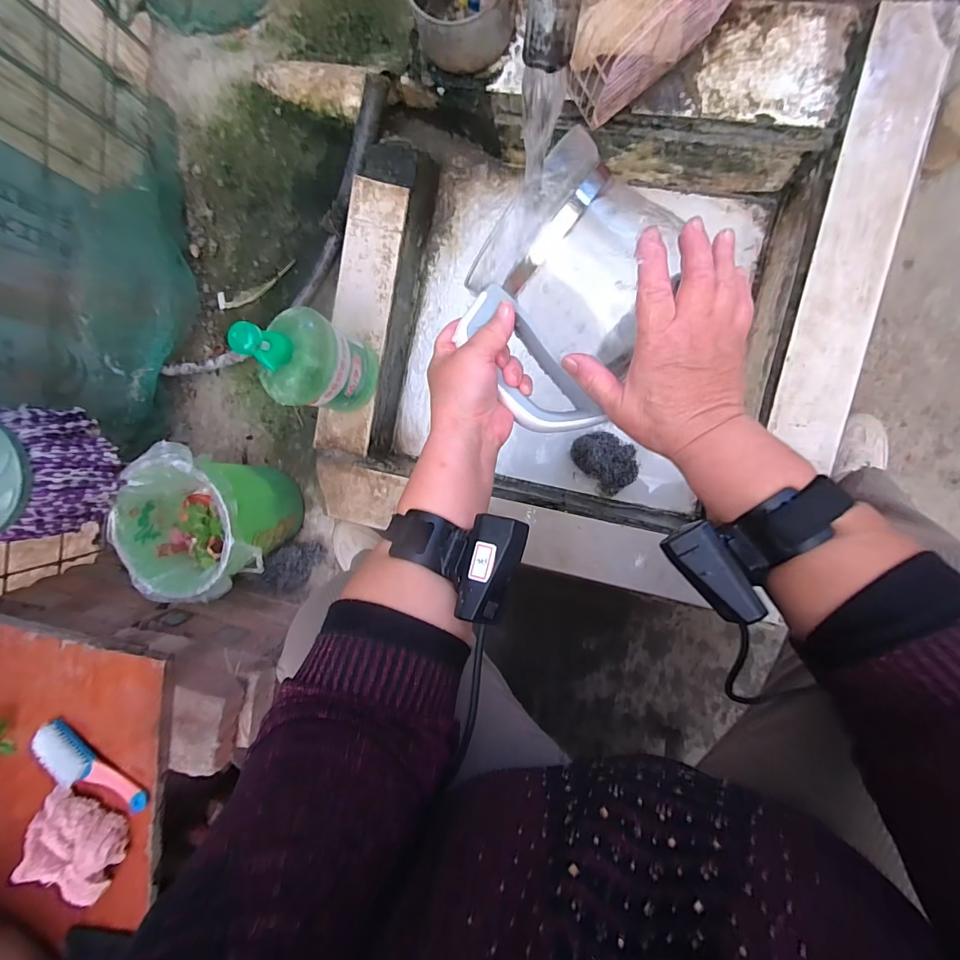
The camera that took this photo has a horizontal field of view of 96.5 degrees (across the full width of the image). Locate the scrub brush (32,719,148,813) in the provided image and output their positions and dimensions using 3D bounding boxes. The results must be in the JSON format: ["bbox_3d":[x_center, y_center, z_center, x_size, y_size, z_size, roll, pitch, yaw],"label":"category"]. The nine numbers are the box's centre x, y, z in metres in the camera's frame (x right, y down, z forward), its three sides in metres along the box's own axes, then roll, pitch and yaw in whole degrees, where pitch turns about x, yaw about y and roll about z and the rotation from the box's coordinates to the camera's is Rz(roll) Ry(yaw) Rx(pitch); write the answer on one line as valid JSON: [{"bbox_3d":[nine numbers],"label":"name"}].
[{"bbox_3d":[-0.482,0.360,0.526,0.153,0.027,0.039,39,100,2],"label":"scrub brush"}]

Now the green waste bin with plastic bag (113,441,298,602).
[{"bbox_3d":[-0.443,0.064,0.736,0.216,0.230,0.206,1,97,7],"label":"green waste bin with plastic bag"}]

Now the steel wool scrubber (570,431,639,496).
[{"bbox_3d":[0.210,-0.032,0.705,0.080,0.069,0.110,-40,90,10],"label":"steel wool scrubber"}]

